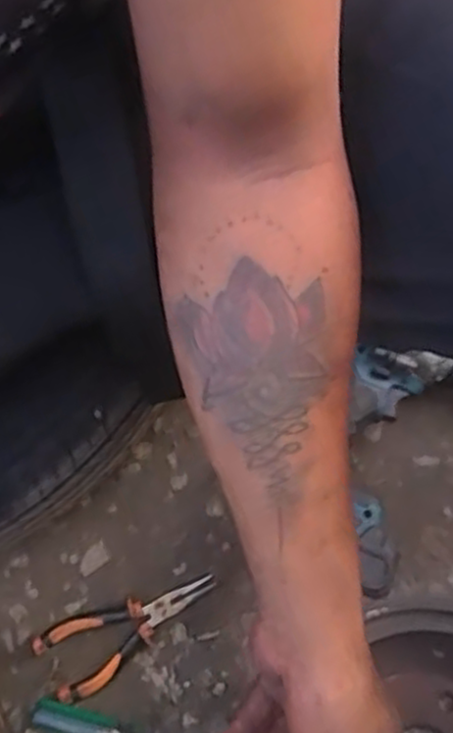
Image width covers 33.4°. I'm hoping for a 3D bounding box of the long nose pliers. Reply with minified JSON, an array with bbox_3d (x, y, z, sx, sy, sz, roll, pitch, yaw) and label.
[{"bbox_3d":[-0.078,0.213,0.615,0.149,0.018,0.058,-27,76,-7],"label":"long nose pliers"}]

